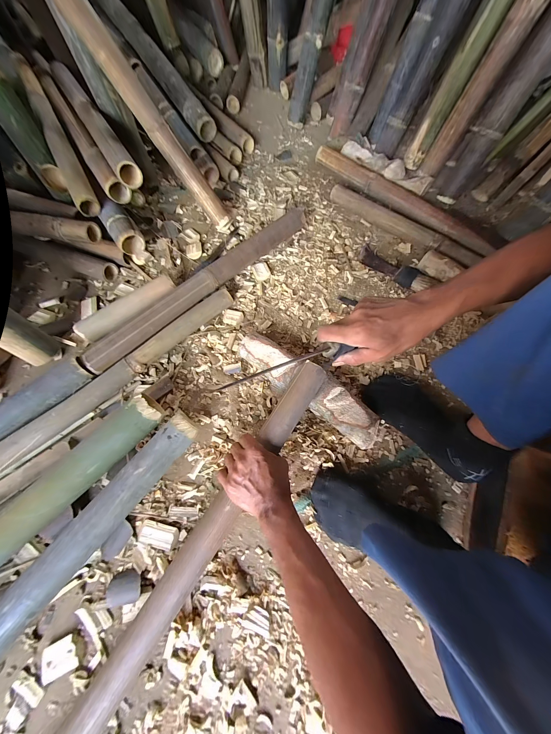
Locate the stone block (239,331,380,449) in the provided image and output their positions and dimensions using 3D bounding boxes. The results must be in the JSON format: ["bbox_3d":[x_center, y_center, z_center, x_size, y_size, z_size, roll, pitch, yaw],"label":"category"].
[{"bbox_3d":[0.064,0.041,0.502,0.324,0.058,0.091,31,73,11],"label":"stone block"}]

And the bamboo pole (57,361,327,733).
[{"bbox_3d":[-0.140,0.312,0.372,0.057,0.041,0.783,33,76,12],"label":"bamboo pole"}]

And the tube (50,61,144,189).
[{"bbox_3d":[-0.494,-0.669,0.627,0.055,0.045,0.606,-32,72,-11],"label":"tube"}]

